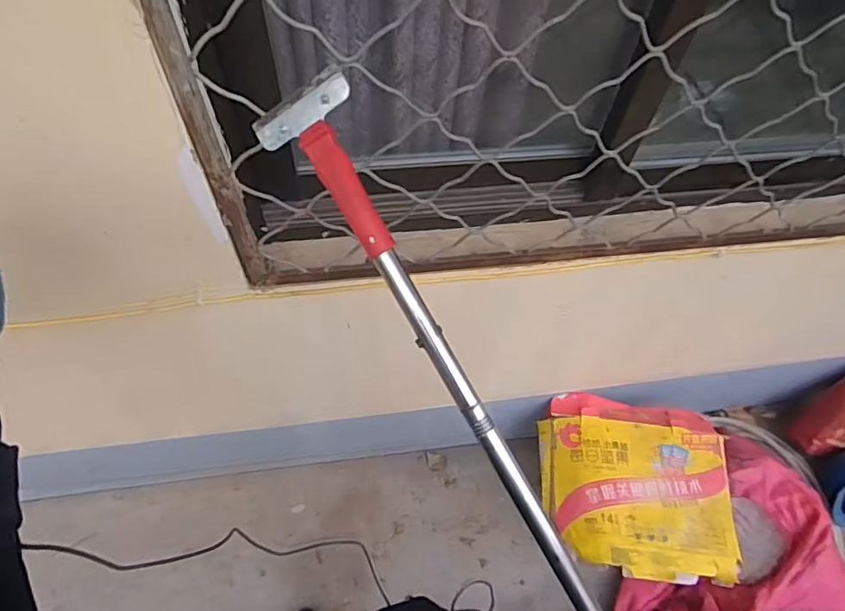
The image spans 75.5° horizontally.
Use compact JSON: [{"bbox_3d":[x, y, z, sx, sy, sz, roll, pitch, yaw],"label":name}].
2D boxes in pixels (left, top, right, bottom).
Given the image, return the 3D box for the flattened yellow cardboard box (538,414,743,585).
[{"bbox_3d":[0.553,0.492,1.403,0.472,0.089,0.378,7,58,1],"label":"flattened yellow cardboard box"}]

